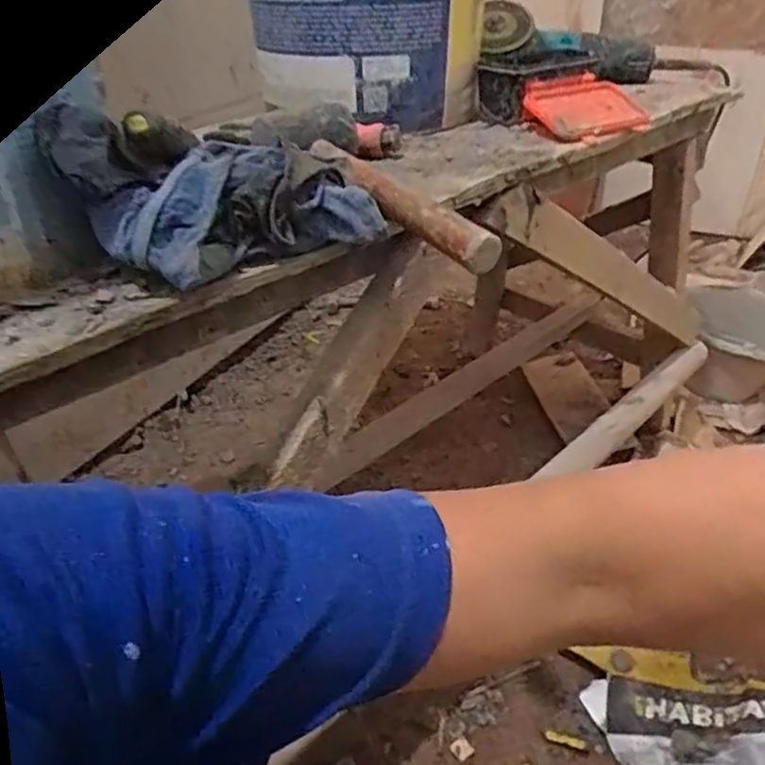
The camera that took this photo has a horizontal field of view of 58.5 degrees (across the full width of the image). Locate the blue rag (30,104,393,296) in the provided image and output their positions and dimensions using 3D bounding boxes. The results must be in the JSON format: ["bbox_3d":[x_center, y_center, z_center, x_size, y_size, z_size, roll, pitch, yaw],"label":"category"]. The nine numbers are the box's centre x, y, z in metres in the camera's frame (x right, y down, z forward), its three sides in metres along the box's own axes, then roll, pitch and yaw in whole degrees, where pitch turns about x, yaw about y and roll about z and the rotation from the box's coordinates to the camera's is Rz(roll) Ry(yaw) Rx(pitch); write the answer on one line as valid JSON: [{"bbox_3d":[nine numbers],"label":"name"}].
[{"bbox_3d":[-0.104,-0.129,0.479,0.226,0.085,0.132,0,32,-21],"label":"blue rag"}]

